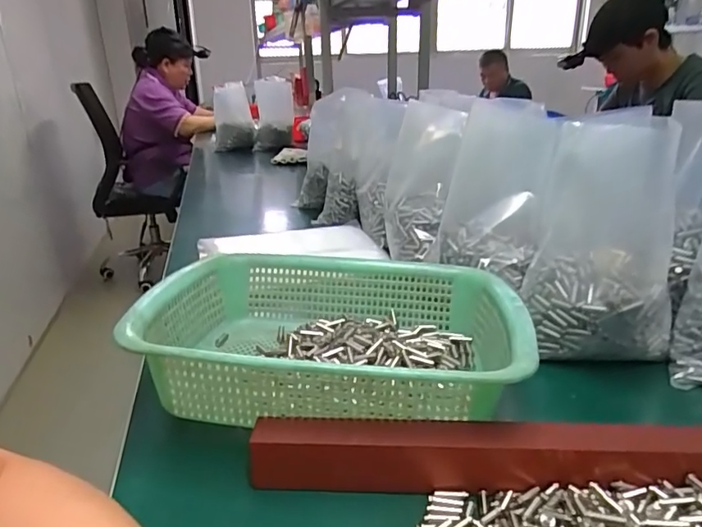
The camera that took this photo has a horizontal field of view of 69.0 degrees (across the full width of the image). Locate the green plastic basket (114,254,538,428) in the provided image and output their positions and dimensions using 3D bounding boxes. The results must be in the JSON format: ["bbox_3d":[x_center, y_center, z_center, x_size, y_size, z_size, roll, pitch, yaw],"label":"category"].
[{"bbox_3d":[-0.011,0.052,0.432,0.289,0.073,0.219,1,21,7],"label":"green plastic basket"}]

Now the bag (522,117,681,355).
[{"bbox_3d":[0.231,-0.018,0.469,0.125,0.193,0.103,8,23,25],"label":"bag"}]

